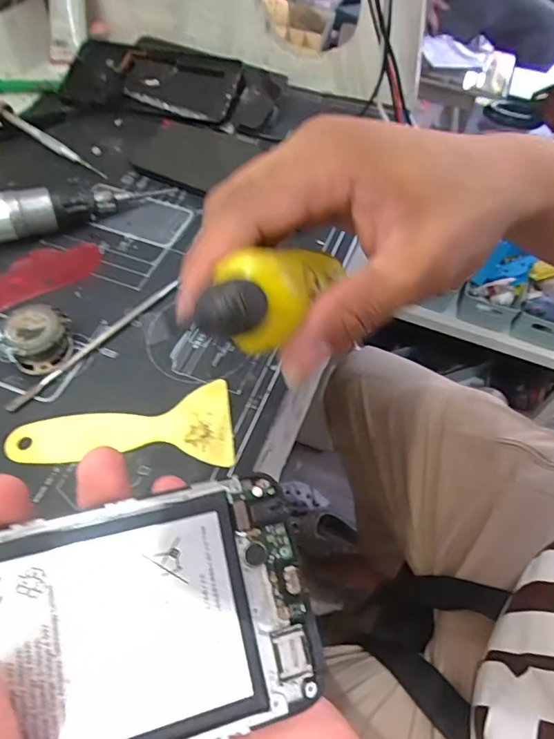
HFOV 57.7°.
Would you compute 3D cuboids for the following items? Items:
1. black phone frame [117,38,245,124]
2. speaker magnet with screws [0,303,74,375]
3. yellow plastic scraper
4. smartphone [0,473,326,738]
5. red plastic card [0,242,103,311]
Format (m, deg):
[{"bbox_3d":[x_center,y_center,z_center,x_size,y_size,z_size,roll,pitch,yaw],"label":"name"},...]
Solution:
[{"bbox_3d":[-0.091,-0.266,0.468,0.114,0.020,0.077,15,73,12],"label":"black phone frame"},{"bbox_3d":[-0.146,-0.018,0.304,0.035,0.023,0.042,40,63,21],"label":"speaker magnet with screws"},{"bbox_3d":[-0.088,0.037,0.287,0.122,0.008,0.047,-5,57,-6],"label":"yellow plastic scraper"},{"bbox_3d":[-0.067,0.081,0.145,0.157,0.004,0.070,-10,73,-16],"label":"smartphone"},{"bbox_3d":[-0.165,-0.068,0.351,0.084,0.004,0.040,-30,63,-21],"label":"red plastic card"}]

